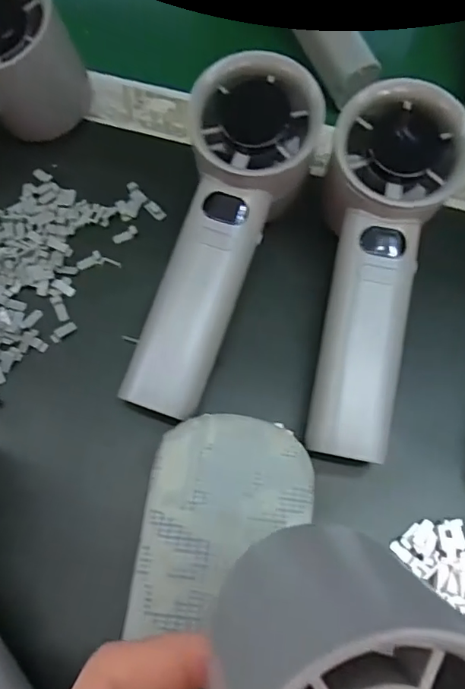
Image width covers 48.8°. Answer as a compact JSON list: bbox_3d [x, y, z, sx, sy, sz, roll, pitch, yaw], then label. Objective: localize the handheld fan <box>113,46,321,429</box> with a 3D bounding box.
[{"bbox_3d":[-0.006,-0.046,0.235,0.056,0.052,0.159,19,87,6],"label":"handheld fan"}]

